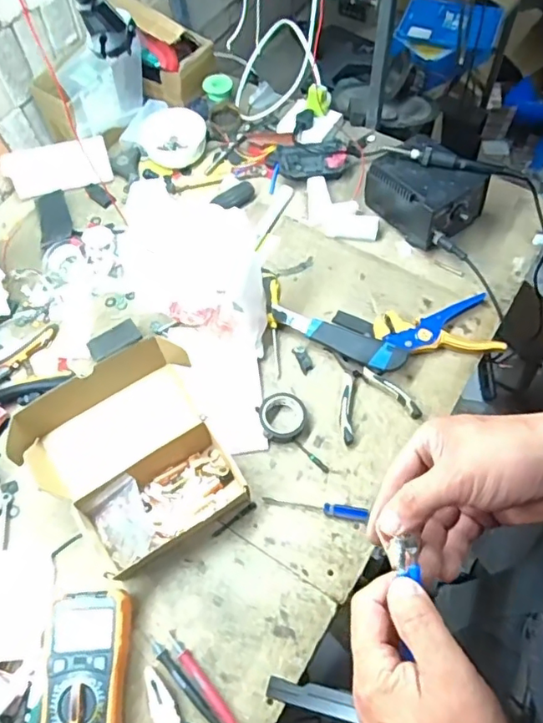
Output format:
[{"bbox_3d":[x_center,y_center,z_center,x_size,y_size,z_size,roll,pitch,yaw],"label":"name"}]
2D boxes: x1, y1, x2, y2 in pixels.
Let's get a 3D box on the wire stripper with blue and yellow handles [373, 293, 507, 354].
[{"bbox_3d":[0.225,-0.043,0.765,0.157,0.027,0.085,-8,64,-1],"label":"wire stripper with blue and yellow handles"}]

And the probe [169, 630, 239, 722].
[{"bbox_3d":[-0.070,0.339,0.589,0.014,0.009,0.125,-38,68,-14],"label":"probe"}]

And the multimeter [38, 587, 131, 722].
[{"bbox_3d":[-0.195,0.330,0.576,0.094,0.034,0.170,-3,64,2],"label":"multimeter"}]

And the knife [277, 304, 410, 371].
[{"bbox_3d":[0.086,-0.033,0.761,0.192,0.032,0.043,21,67,13],"label":"knife"}]

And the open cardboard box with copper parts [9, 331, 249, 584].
[{"bbox_3d":[-0.158,0.111,0.651,0.194,0.117,0.205,-31,67,-12],"label":"open cardboard box with copper parts"}]

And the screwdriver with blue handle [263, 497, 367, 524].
[{"bbox_3d":[0.053,0.173,0.671,0.125,0.011,0.017,10,65,8],"label":"screwdriver with blue handle"}]

